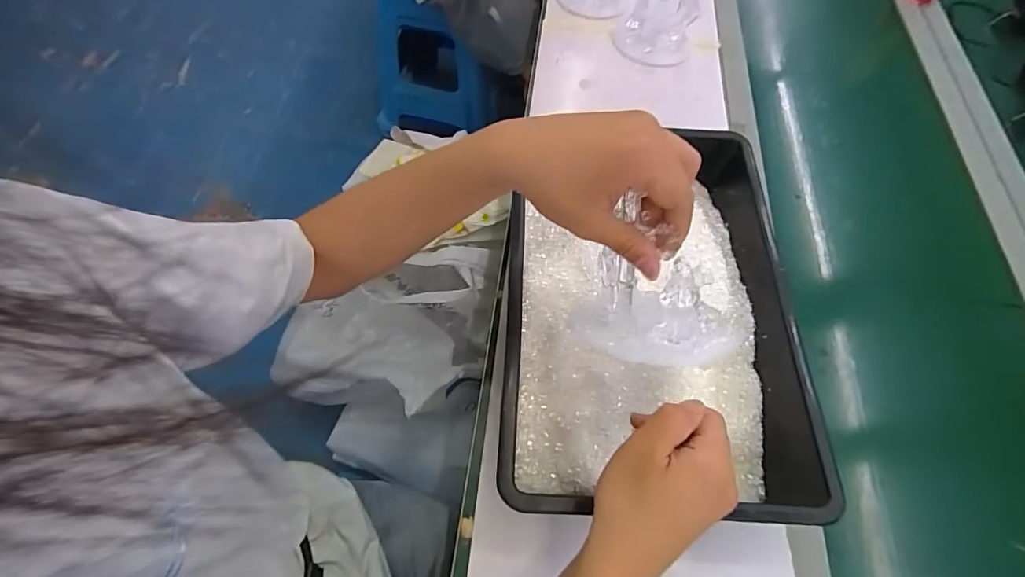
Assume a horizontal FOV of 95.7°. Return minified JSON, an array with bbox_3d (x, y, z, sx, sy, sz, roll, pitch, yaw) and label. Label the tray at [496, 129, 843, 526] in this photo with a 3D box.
[{"bbox_3d":[0.144,0.011,0.485,0.296,0.079,0.399,3,62,-2],"label":"tray"}]

